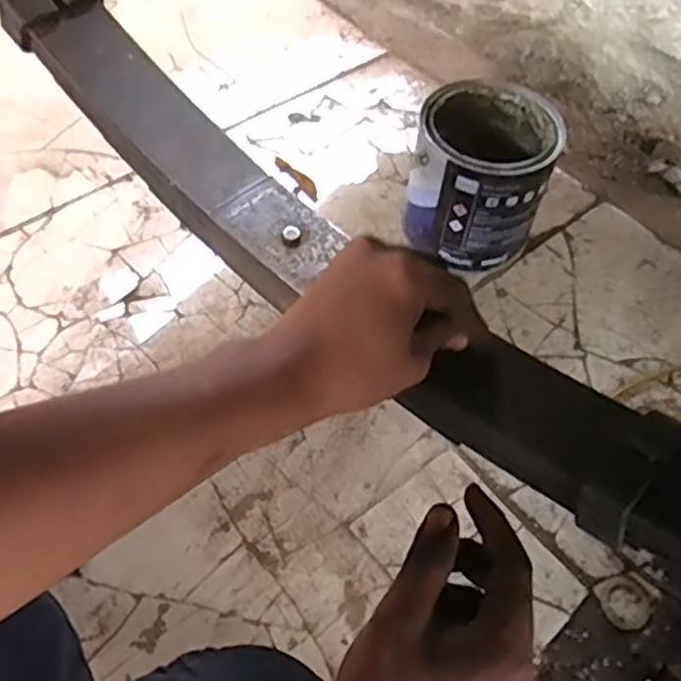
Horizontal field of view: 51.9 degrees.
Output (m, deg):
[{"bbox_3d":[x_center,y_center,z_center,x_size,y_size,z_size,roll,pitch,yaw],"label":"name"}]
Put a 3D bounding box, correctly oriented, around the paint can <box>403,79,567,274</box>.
[{"bbox_3d":[0.149,-0.176,0.762,0.134,0.143,0.140,11,56,4],"label":"paint can"}]

